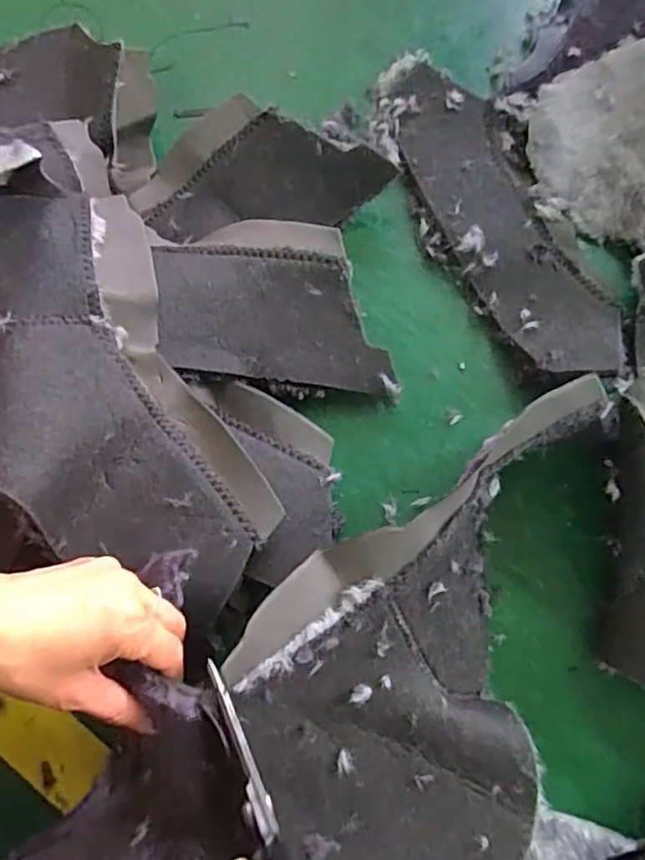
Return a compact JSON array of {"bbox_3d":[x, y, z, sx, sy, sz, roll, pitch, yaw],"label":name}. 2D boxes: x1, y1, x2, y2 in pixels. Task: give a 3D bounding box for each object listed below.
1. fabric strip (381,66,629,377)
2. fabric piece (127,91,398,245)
[{"bbox_3d":[0.144,-0.183,0.525,0.108,0.030,0.321,-18,75,-4],"label":"fabric strip"},{"bbox_3d":[-0.055,-0.214,0.515,0.196,0.044,0.104,-24,76,-5],"label":"fabric piece"}]

